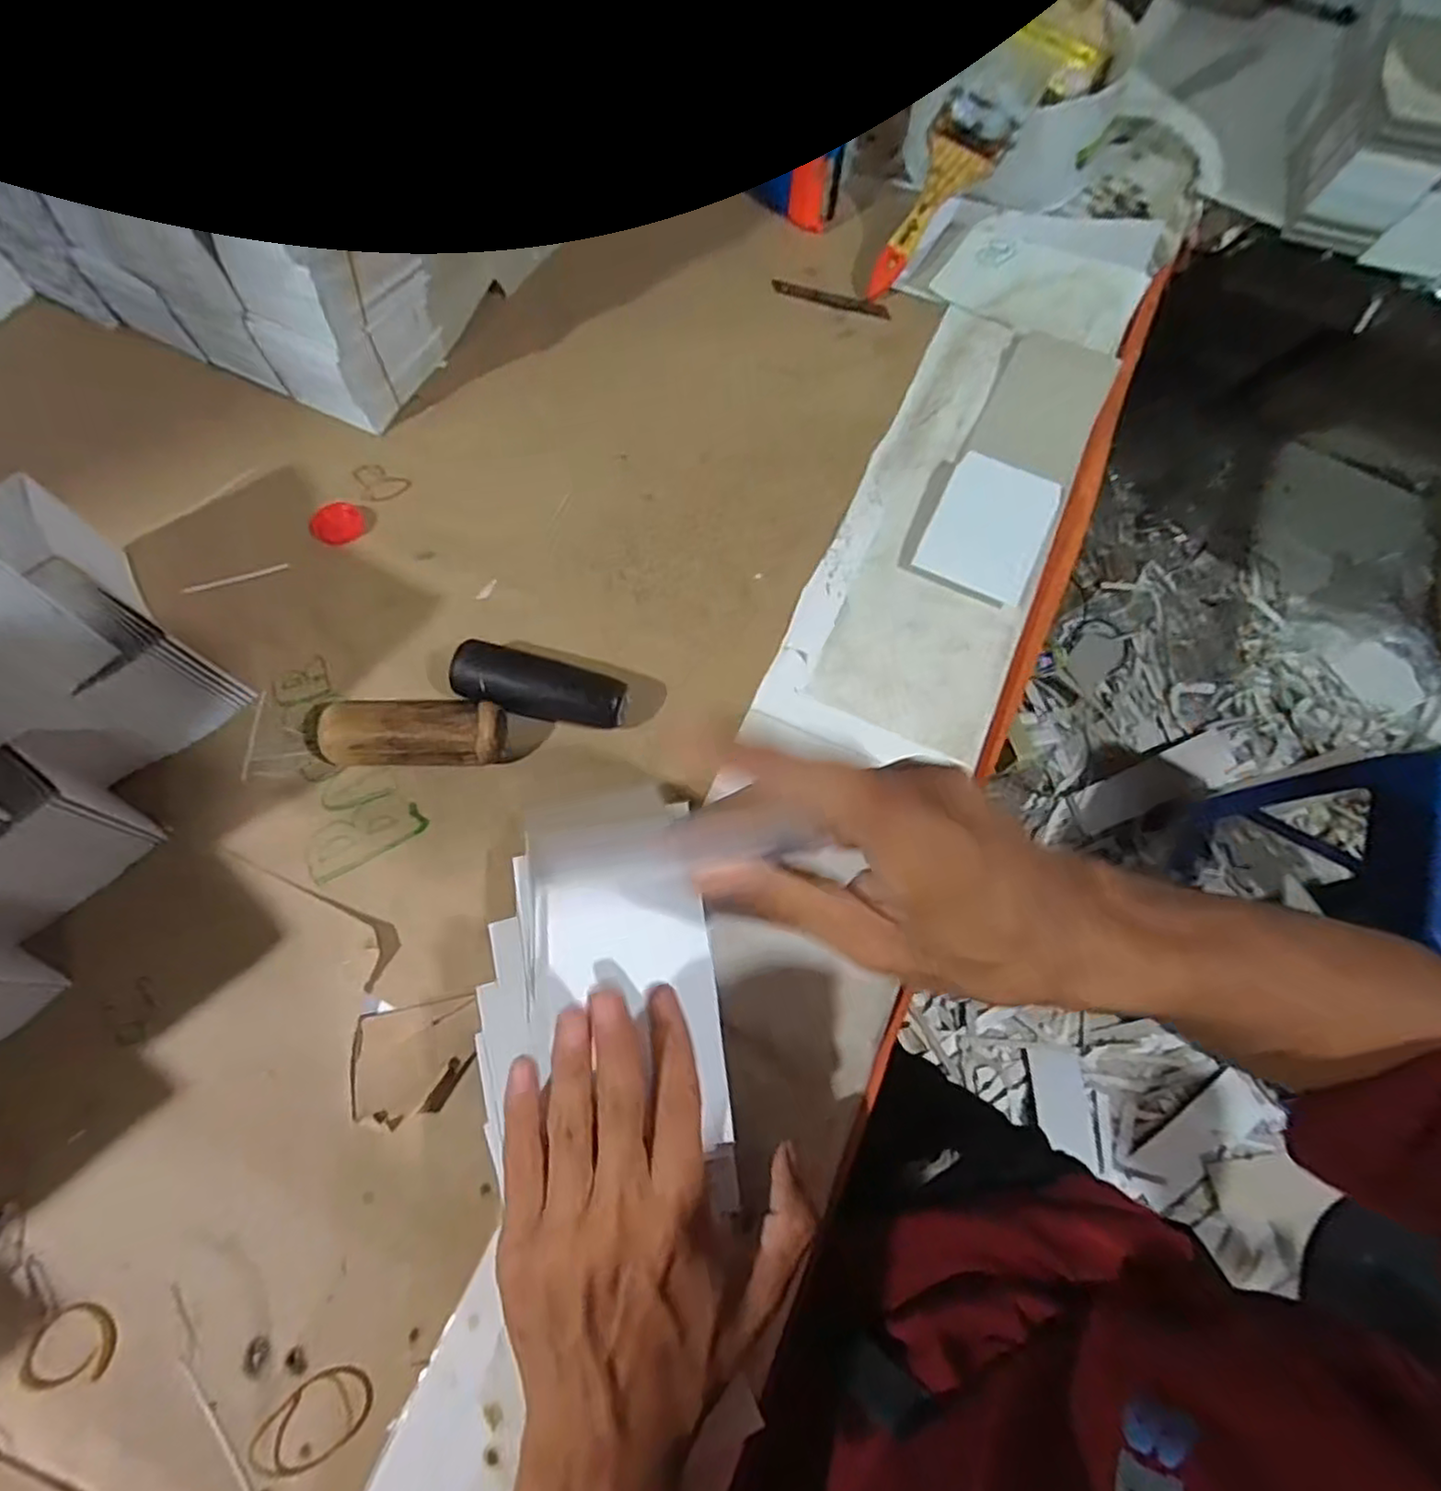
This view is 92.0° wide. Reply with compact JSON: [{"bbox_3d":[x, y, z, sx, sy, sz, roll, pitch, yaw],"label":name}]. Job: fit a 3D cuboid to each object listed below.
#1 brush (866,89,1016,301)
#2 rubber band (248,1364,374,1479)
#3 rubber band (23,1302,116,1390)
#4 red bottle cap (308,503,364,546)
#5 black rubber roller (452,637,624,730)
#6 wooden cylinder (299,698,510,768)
[{"bbox_3d":[0.172,-0.448,0.571,0.058,0.025,0.164,38,104,14],"label":"brush"},{"bbox_3d":[-0.178,0.296,0.304,0.052,0.004,0.030,-32,71,-14],"label":"rubber band"},{"bbox_3d":[-0.292,0.270,0.314,0.038,0.005,0.029,-6,67,-4],"label":"rubber band"},{"bbox_3d":[-0.267,-0.154,0.487,0.034,0.013,0.030,-39,73,-16],"label":"red bottle cap"},{"bbox_3d":[-0.112,-0.033,0.430,0.106,0.028,0.038,15,67,5],"label":"black rubber roller"},{"bbox_3d":[-0.185,-0.005,0.414,0.108,0.032,0.037,-1,67,-2],"label":"wooden cylinder"}]

